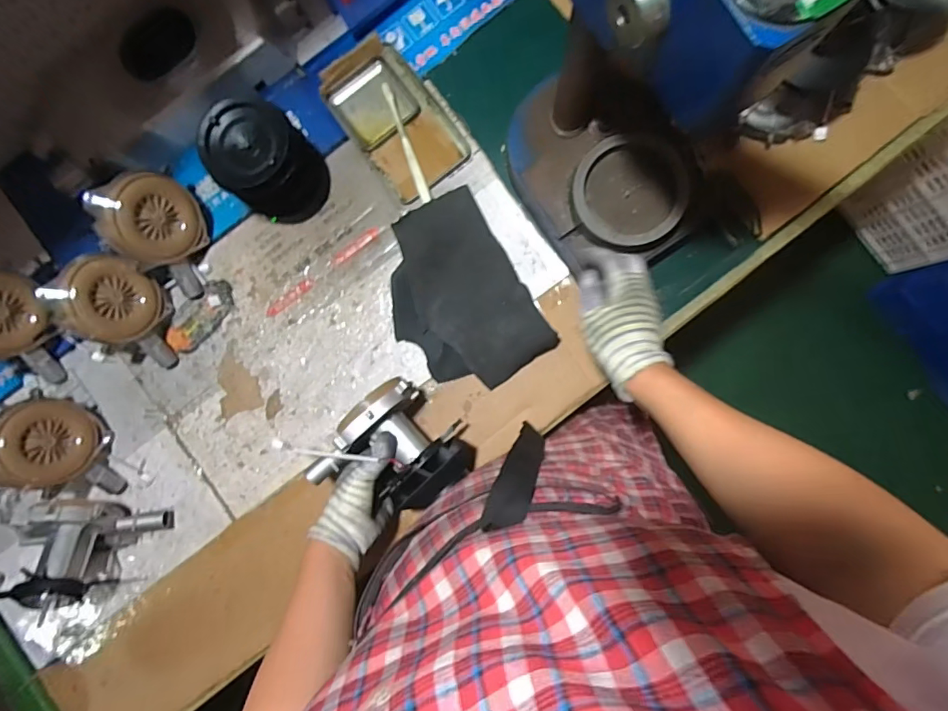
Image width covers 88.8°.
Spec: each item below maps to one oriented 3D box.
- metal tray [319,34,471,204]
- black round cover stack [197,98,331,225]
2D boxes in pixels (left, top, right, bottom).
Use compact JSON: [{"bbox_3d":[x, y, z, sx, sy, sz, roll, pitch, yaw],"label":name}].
[{"bbox_3d":[-0.103,-0.309,0.624,0.116,0.026,0.199,-37,85,1],"label":"metal tray"},{"bbox_3d":[-0.244,-0.224,0.580,0.090,0.128,0.098,0,87,4],"label":"black round cover stack"}]

